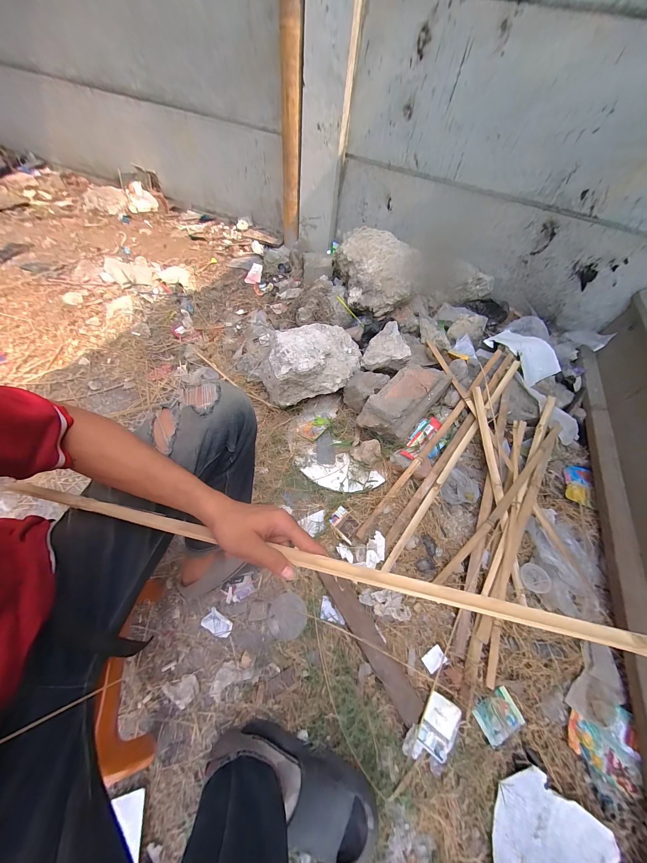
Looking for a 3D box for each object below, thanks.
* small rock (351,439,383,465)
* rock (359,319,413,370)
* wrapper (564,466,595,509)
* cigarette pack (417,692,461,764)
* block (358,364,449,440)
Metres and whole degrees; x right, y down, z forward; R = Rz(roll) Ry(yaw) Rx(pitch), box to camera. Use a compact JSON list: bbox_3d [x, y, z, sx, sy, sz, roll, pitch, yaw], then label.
[{"bbox_3d":[0.138,0.068,0.896,0.096,0.040,0.074,3,57,-4],"label":"small rock"},{"bbox_3d":[0.243,-0.304,1.029,0.158,0.105,0.185,19,57,7],"label":"rock"},{"bbox_3d":[0.840,0.172,0.903,0.083,0.017,0.149,23,58,9],"label":"wrapper"},{"bbox_3d":[0.243,0.618,0.575,0.064,0.017,0.097,32,66,16],"label":"cigarette pack"},{"bbox_3d":[0.267,-0.105,0.917,0.153,0.110,0.320,38,61,18],"label":"block"}]

